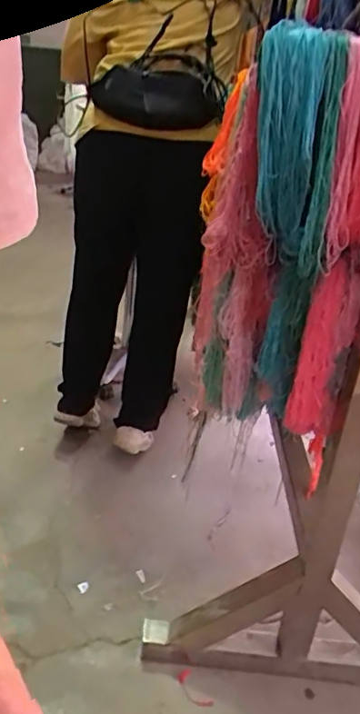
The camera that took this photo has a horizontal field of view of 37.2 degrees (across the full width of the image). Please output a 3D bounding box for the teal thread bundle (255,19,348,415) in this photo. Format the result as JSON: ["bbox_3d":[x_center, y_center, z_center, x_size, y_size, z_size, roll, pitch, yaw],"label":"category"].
[{"bbox_3d":[0.144,-0.145,0.754,0.110,0.510,0.194,12,26,12],"label":"teal thread bundle"}]

